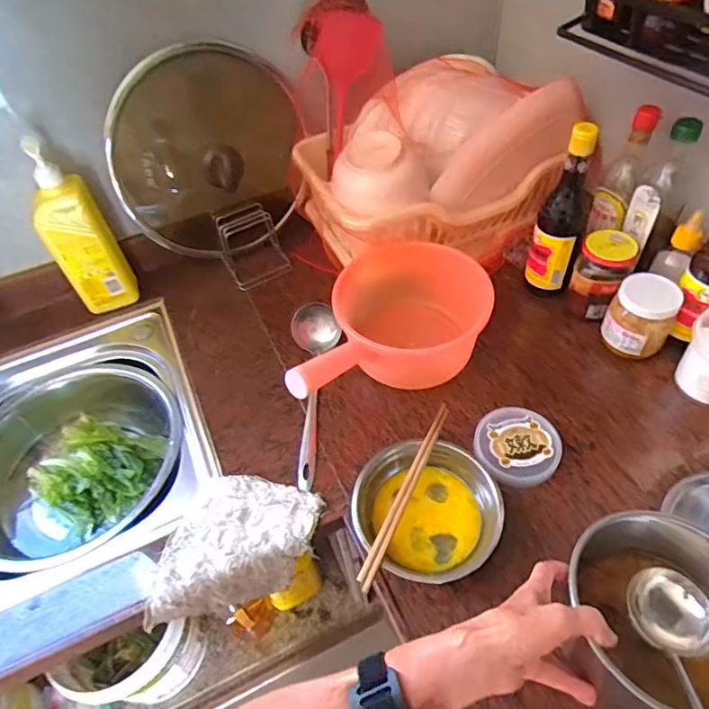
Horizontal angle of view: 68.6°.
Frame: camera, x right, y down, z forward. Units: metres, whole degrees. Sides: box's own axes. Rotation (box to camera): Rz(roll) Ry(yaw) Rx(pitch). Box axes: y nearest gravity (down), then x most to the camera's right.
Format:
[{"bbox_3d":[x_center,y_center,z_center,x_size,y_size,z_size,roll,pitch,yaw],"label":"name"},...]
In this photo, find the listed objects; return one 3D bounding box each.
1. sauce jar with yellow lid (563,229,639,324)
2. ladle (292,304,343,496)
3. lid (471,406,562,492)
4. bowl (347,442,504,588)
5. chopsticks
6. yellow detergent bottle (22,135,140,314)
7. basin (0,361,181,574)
[{"bbox_3d":[0.352,-0.108,0.752,0.068,0.132,0.062,-2,50,3],"label":"sauce jar with yellow lid"},{"bbox_3d":[-0.049,0.042,0.709,0.070,0.057,0.268,-6,50,-1],"label":"ladle"},{"bbox_3d":[0.203,0.115,0.649,0.100,0.016,0.107,-2,50,3],"label":"lid"},{"bbox_3d":[0.080,0.176,0.589,0.156,0.050,0.152,-2,50,3],"label":"bowl"},{"bbox_3d":[0.061,0.150,0.586,0.015,0.012,0.236,19,54,19],"label":"chopsticks"},{"bbox_3d":[-0.409,-0.175,0.776,0.091,0.314,0.081,-30,54,-19],"label":"yellow detergent bottle"},{"bbox_3d":[-0.407,0.164,0.798,0.336,0.117,0.302,22,55,21],"label":"basin"}]

